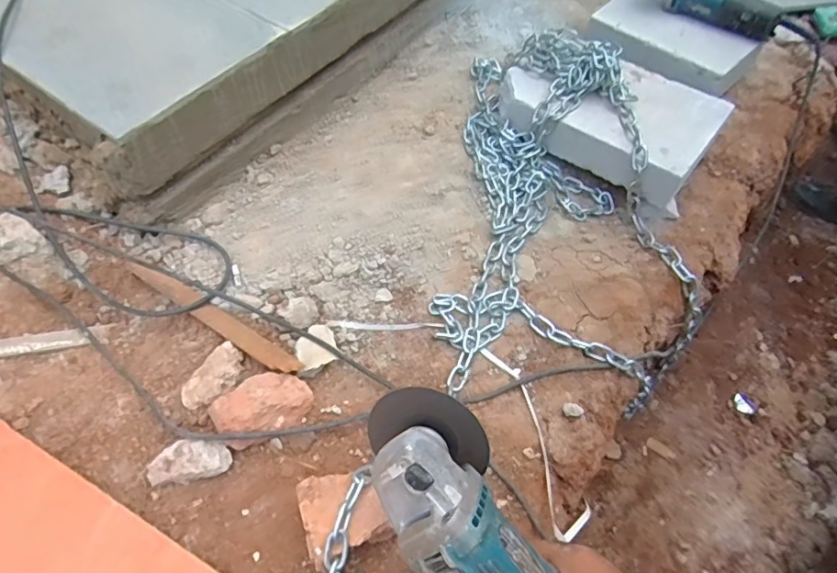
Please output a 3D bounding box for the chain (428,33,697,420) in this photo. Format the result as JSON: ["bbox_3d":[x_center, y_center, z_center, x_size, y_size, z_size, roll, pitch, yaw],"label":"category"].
[{"bbox_3d":[0.213,-0.157,0.831,0.370,0.181,0.639,1,57,0],"label":"chain"}]

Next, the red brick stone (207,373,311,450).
[{"bbox_3d":[-0.183,0.141,0.620,0.106,0.061,0.073,-39,65,-22],"label":"red brick stone"}]

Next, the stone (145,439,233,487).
[{"bbox_3d":[-0.257,0.199,0.594,0.094,0.041,0.039,-2,57,-2],"label":"stone"}]

